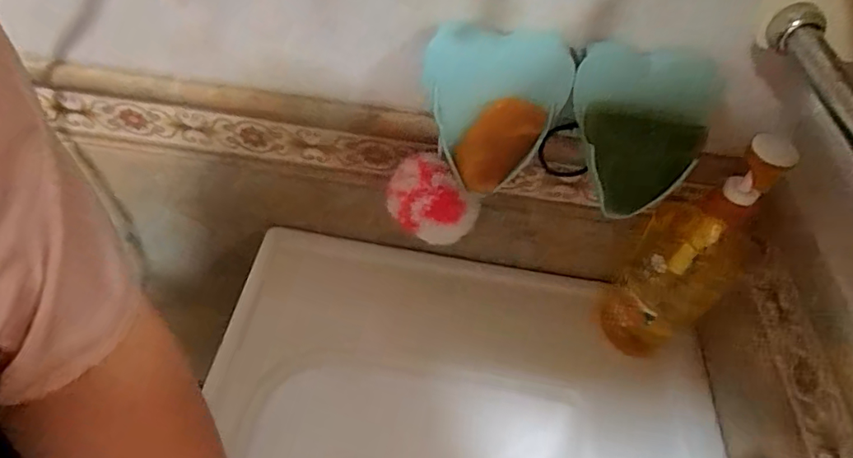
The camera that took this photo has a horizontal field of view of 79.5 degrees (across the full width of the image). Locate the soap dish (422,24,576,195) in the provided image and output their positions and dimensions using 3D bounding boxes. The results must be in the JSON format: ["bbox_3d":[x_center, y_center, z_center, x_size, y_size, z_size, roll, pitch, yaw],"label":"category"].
[{"bbox_3d":[0.045,-0.093,0.388,0.109,0.092,0.076,17,50,10],"label":"soap dish"}]

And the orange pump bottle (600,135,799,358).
[{"bbox_3d":[0.221,0.031,0.442,0.072,0.242,0.049,1,49,-4],"label":"orange pump bottle"}]

